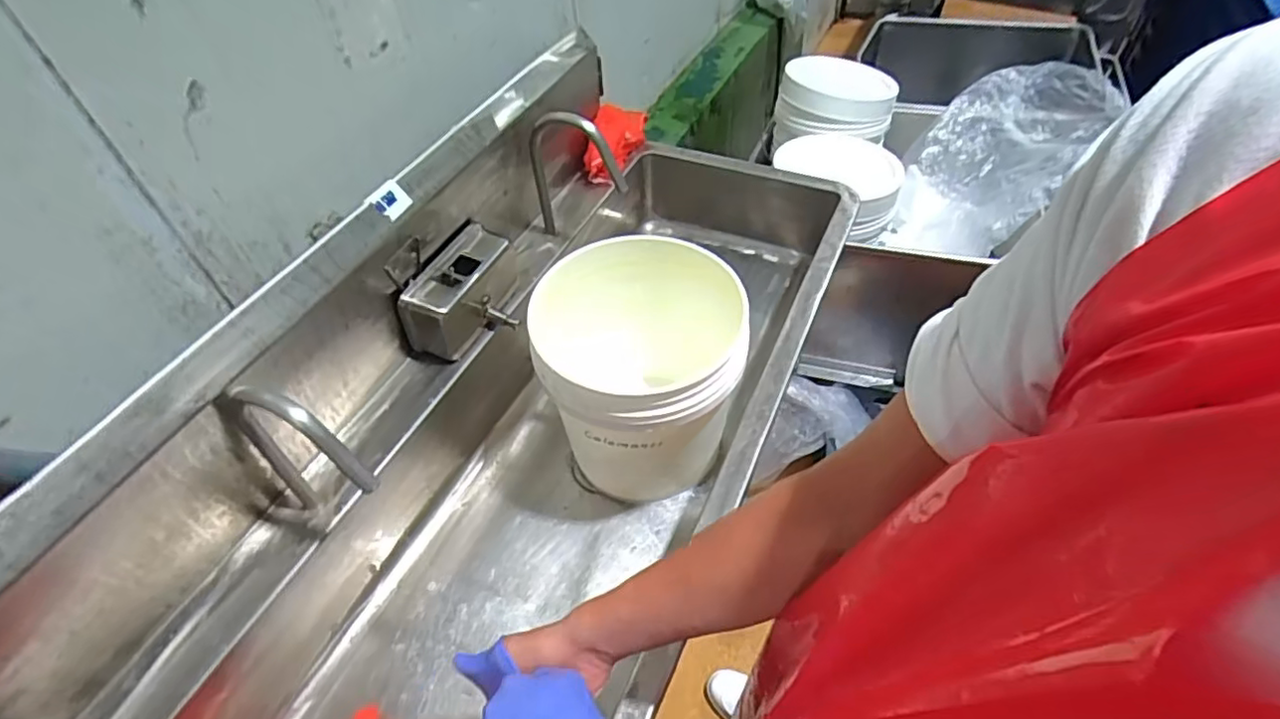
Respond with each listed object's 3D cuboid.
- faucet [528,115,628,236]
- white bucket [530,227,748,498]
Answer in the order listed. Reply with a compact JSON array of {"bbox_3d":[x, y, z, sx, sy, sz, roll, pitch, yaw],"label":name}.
[{"bbox_3d":[-0.102,-0.307,1.039,0.188,0.230,0.037,23,54,23],"label":"faucet"},{"bbox_3d":[0.013,0.038,0.935,0.324,0.323,0.292,-7,49,-2],"label":"white bucket"}]

